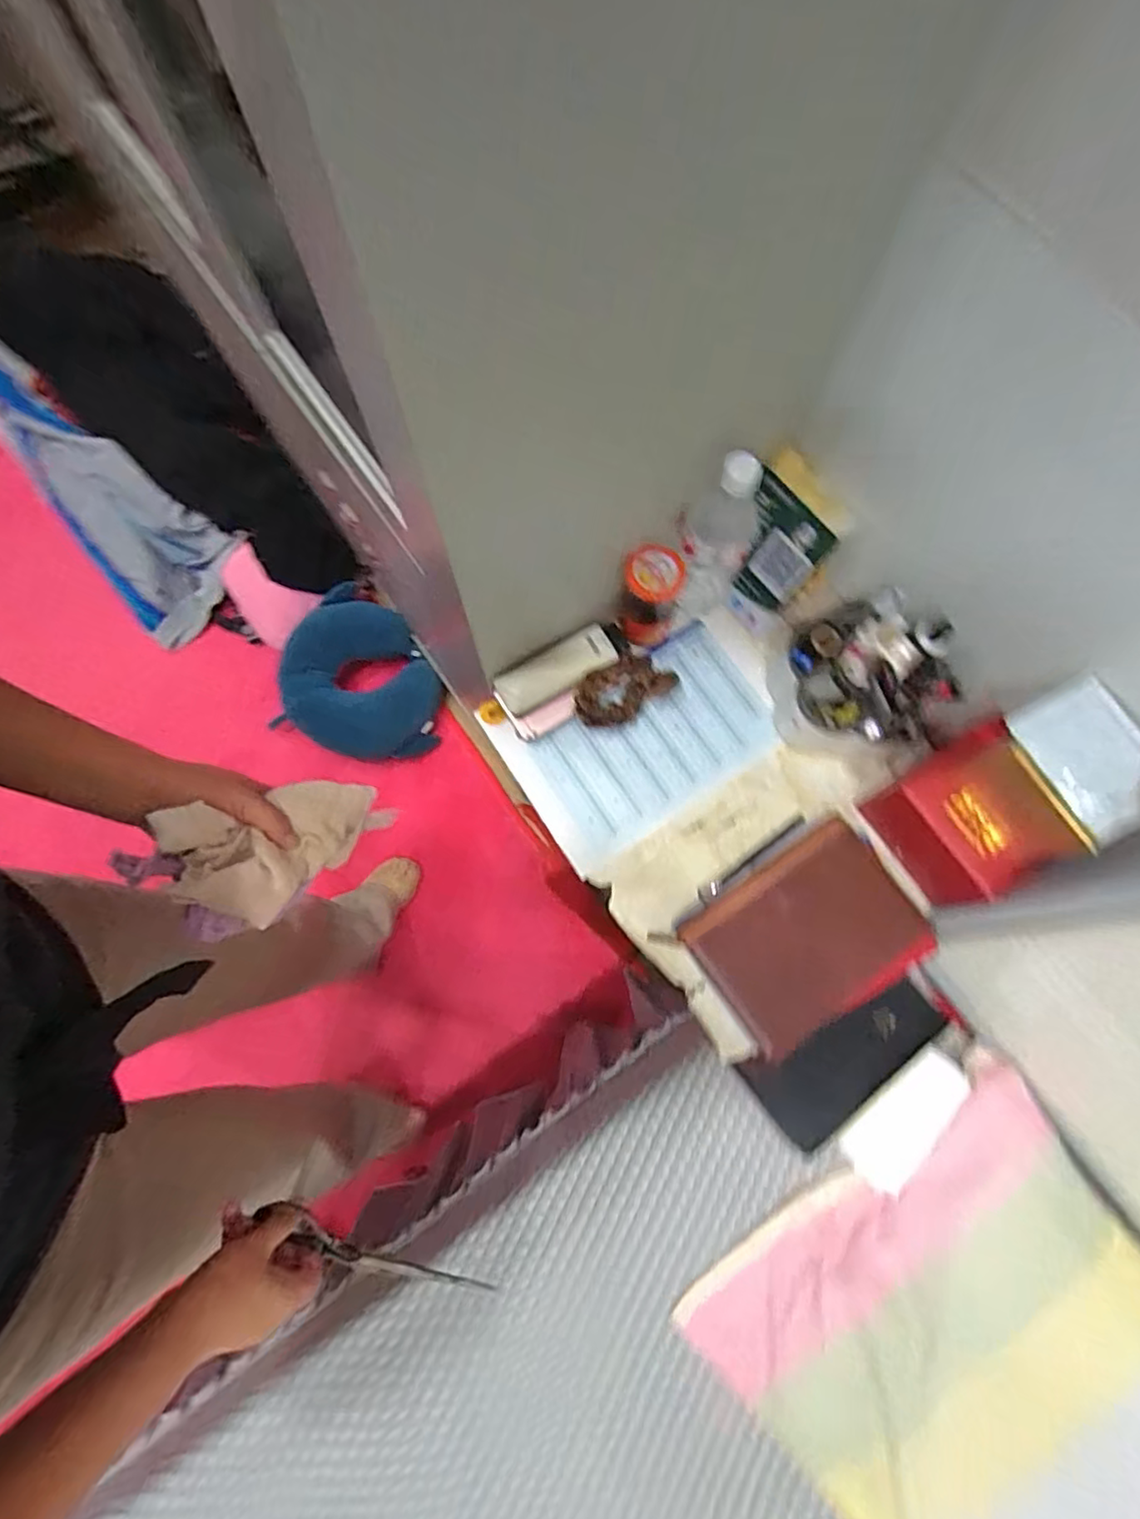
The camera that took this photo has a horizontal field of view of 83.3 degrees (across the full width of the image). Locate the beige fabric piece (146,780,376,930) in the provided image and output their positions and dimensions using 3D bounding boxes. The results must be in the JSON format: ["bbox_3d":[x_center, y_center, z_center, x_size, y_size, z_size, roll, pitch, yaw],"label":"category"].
[{"bbox_3d":[-0.258,0.066,0.559,0.096,0.155,0.137,23,76,5],"label":"beige fabric piece"}]

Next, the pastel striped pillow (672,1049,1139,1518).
[{"bbox_3d":[0.490,0.701,0.585,0.404,0.105,0.682,-37,79,-10],"label":"pastel striped pillow"}]

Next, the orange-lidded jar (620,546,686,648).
[{"bbox_3d":[0.085,-0.173,0.693,0.059,0.118,0.055,0,75,-1],"label":"orange-lidded jar"}]

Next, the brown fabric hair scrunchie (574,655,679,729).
[{"bbox_3d":[0.061,-0.078,0.709,0.110,0.053,0.059,-30,78,-9],"label":"brown fabric hair scrunchie"}]

